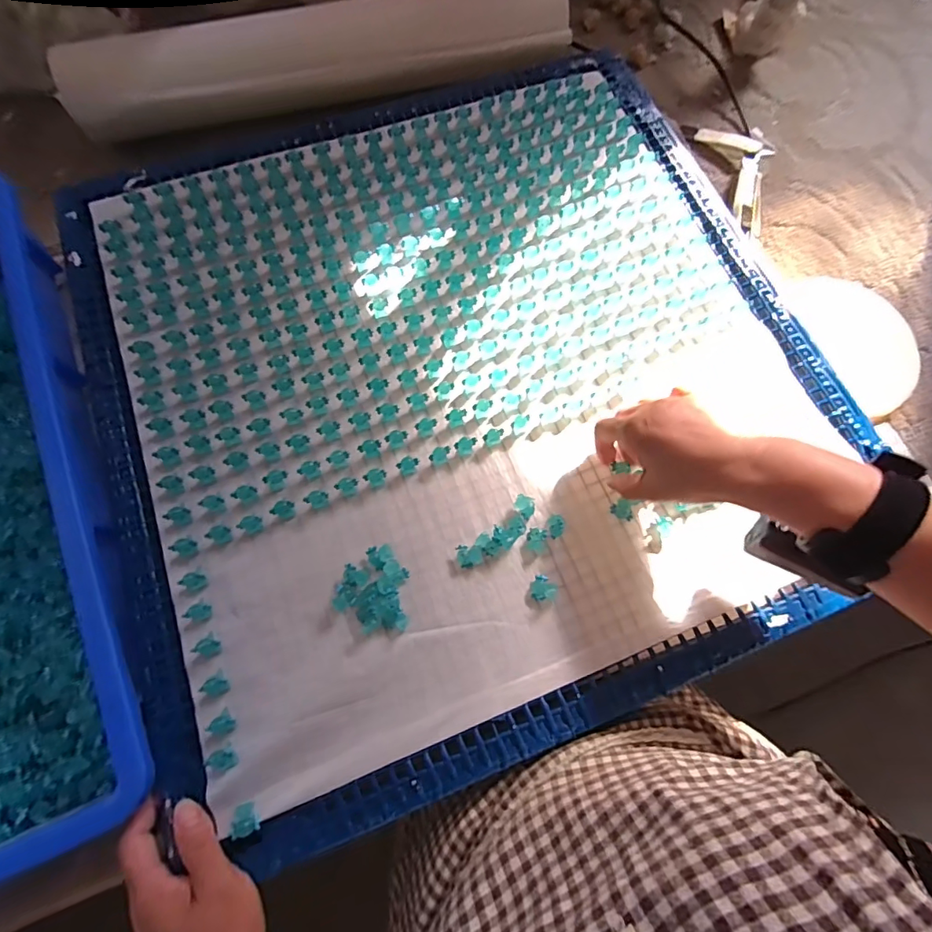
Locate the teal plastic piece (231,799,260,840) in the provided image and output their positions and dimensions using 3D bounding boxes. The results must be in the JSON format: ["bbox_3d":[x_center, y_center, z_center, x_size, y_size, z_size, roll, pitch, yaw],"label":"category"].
[{"bbox_3d":[-0.140,0.224,0.305,0.017,0.008,0.018,-26,76,-9],"label":"teal plastic piece"}]

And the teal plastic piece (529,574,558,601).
[{"bbox_3d":[0.058,0.093,0.362,0.019,0.008,0.019,0,73,-1],"label":"teal plastic piece"}]

